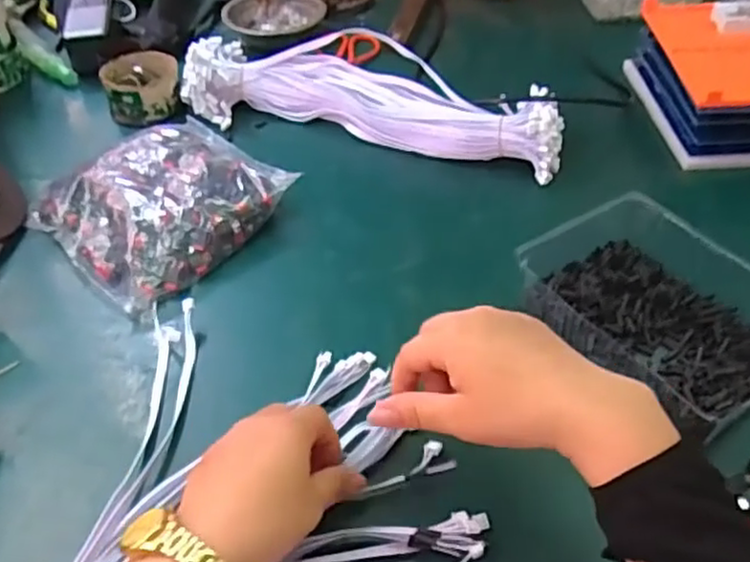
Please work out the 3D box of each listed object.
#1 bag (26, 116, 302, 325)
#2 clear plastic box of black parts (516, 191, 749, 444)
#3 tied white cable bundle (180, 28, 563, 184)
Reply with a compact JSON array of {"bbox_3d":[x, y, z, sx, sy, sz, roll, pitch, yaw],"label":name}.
[{"bbox_3d":[-0.191,-0.075,0.627,0.180,0.049,0.188,32,54,31],"label":"bag"},{"bbox_3d":[0.206,0.023,0.511,0.138,0.063,0.187,-27,49,-23],"label":"clear plastic box of black parts"},{"bbox_3d":[-0.006,-0.191,0.724,0.401,0.071,0.105,12,46,15],"label":"tied white cable bundle"}]

